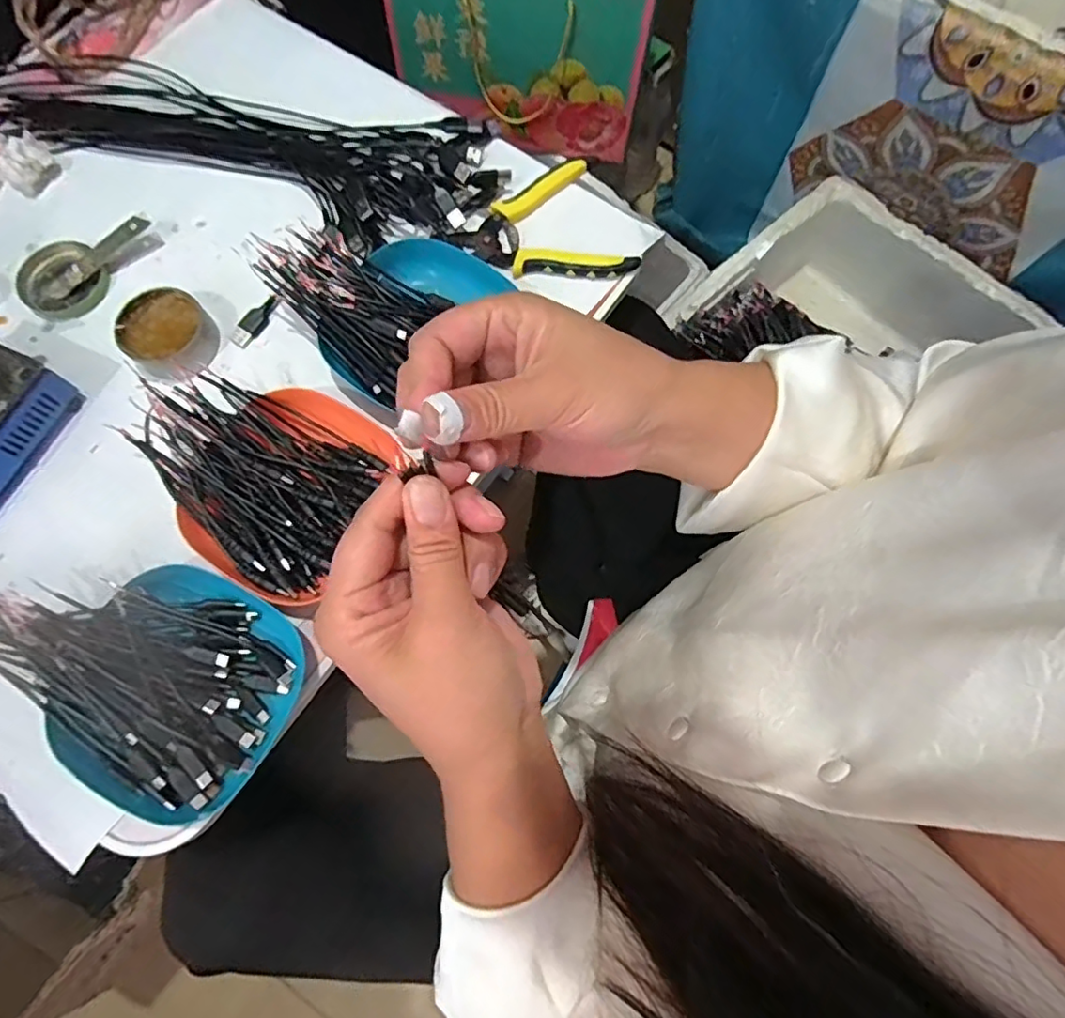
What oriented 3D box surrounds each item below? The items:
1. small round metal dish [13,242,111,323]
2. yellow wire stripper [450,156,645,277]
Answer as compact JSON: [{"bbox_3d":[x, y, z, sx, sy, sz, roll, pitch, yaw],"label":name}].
[{"bbox_3d":[-0.384,-0.187,0.480,0.060,0.013,0.064,0,74,-2],"label":"small round metal dish"},{"bbox_3d":[0.007,-0.226,0.491,0.126,0.013,0.111,-22,76,-8],"label":"yellow wire stripper"}]

